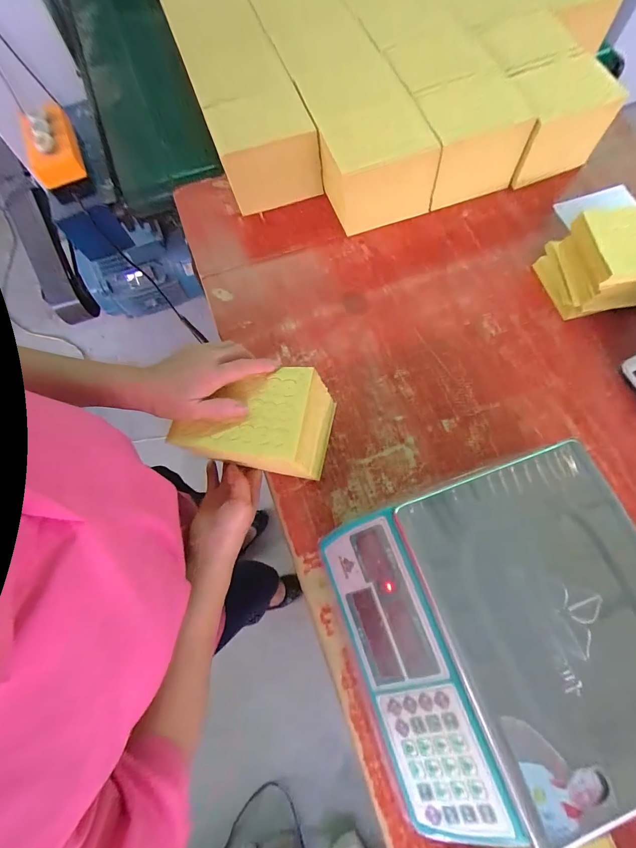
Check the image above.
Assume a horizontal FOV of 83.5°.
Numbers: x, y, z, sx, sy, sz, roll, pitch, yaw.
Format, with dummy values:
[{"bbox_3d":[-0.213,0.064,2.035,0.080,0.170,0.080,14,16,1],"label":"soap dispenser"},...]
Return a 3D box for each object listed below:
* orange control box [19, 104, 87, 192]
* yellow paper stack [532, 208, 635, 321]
[{"bbox_3d":[-0.461,-0.490,0.617,0.081,0.049,0.154,-23,72,-6],"label":"orange control box"},{"bbox_3d":[0.463,-0.244,0.550,0.186,0.090,0.133,-3,71,0],"label":"yellow paper stack"}]

